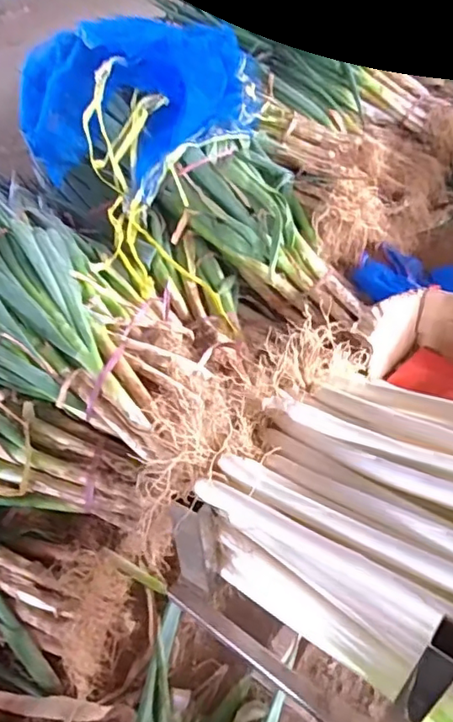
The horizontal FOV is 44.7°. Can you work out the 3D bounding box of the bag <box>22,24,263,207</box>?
[{"bbox_3d":[-0.227,-0.638,1.347,0.614,0.279,0.484,-5,43,2],"label":"bag"}]

